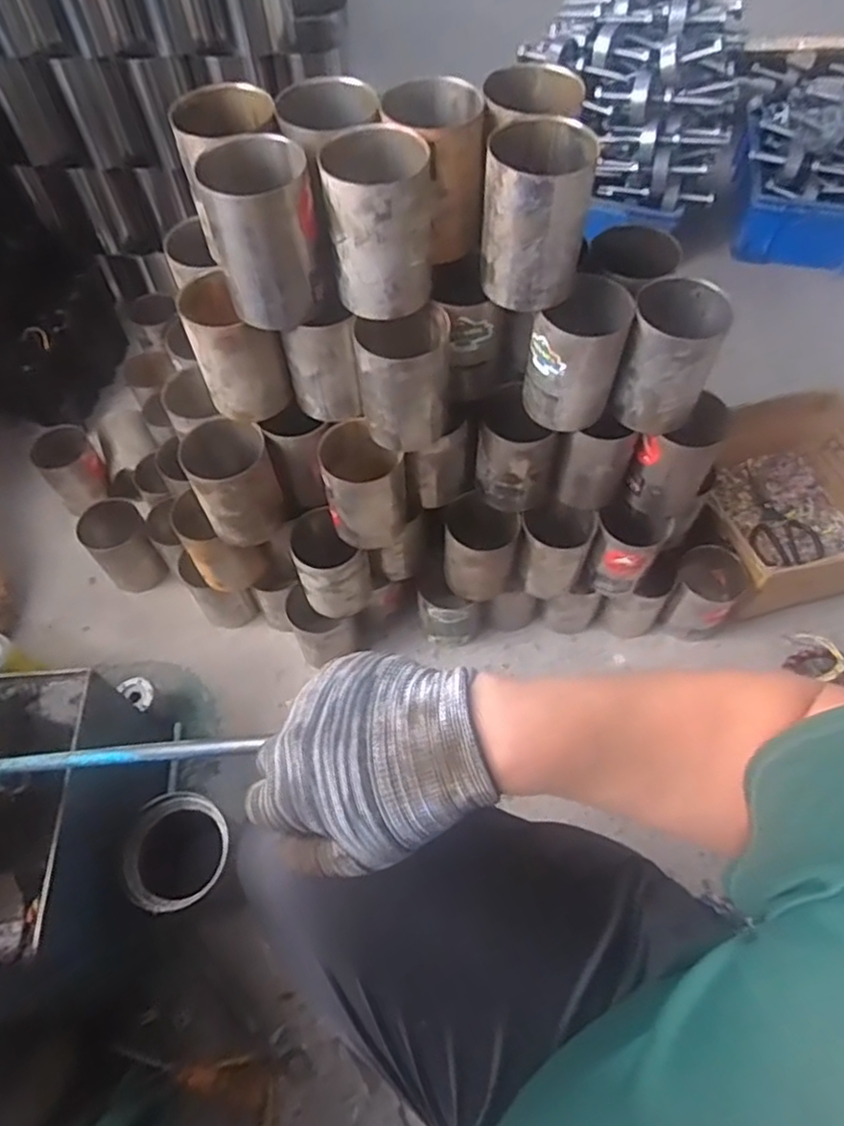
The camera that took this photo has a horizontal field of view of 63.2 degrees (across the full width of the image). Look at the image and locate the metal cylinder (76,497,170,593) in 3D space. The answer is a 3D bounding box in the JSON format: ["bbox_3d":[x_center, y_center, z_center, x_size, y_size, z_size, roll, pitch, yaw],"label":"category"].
[{"bbox_3d":[-0.454,-0.023,1.047,0.090,0.126,0.085,-34,65,-17],"label":"metal cylinder"}]

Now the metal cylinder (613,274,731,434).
[{"bbox_3d":[0.255,-0.215,0.710,0.082,0.123,0.100,20,62,12],"label":"metal cylinder"}]

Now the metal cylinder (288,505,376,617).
[{"bbox_3d":[-0.113,0.002,0.874,0.090,0.141,0.084,0,60,1],"label":"metal cylinder"}]

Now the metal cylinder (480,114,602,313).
[{"bbox_3d":[0.101,-0.313,0.622,0.088,0.125,0.091,2,60,2],"label":"metal cylinder"}]

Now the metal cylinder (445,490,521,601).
[{"bbox_3d":[0.078,-0.015,0.890,0.099,0.128,0.080,6,60,4],"label":"metal cylinder"}]

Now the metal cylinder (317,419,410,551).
[{"bbox_3d":[-0.065,-0.089,0.796,0.091,0.131,0.087,-18,61,-9],"label":"metal cylinder"}]

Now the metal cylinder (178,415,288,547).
[{"bbox_3d":[-0.216,-0.093,0.796,0.092,0.116,0.097,0,60,1],"label":"metal cylinder"}]

